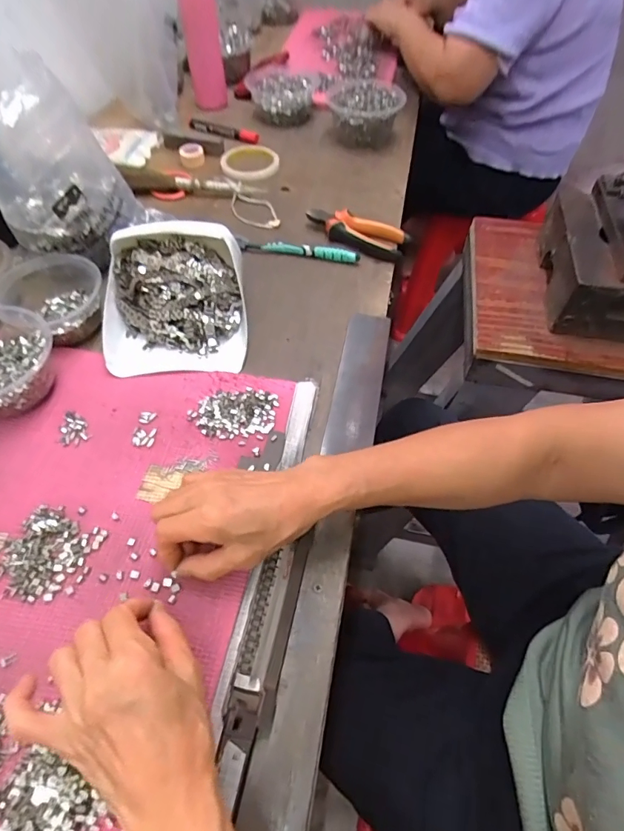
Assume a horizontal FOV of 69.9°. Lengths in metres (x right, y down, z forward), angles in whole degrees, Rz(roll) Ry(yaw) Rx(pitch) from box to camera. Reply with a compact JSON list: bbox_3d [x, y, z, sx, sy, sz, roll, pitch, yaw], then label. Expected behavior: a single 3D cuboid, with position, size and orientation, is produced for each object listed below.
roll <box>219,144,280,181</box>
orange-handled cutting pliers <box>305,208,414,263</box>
[{"bbox_3d":[-0.107,-0.432,0.760,0.099,0.019,0.099,0,55,0],"label":"roll"},{"bbox_3d":[0.059,-0.253,0.634,0.151,0.035,0.060,17,57,12],"label":"orange-handled cutting pliers"}]

